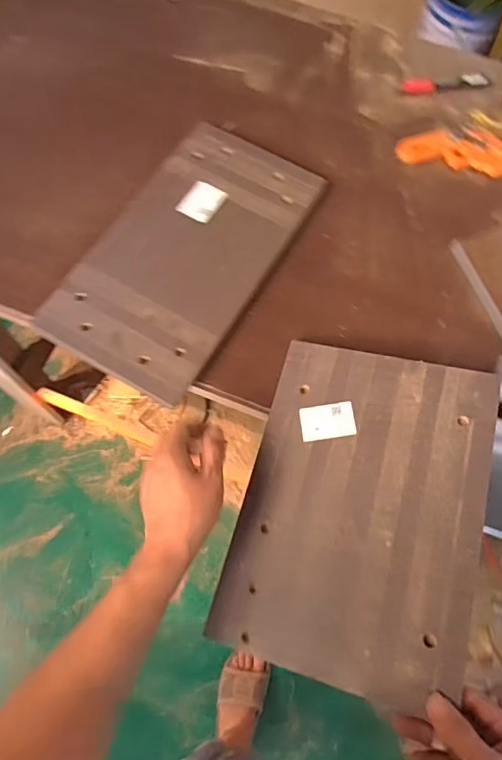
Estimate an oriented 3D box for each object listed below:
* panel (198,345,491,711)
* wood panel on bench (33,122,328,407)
[{"bbox_3d":[0.115,0.127,0.527,0.235,0.007,0.337,11,68,17],"label":"panel"},{"bbox_3d":[-0.081,-0.181,0.677,0.212,0.017,0.408,29,70,9],"label":"wood panel on bench"}]

